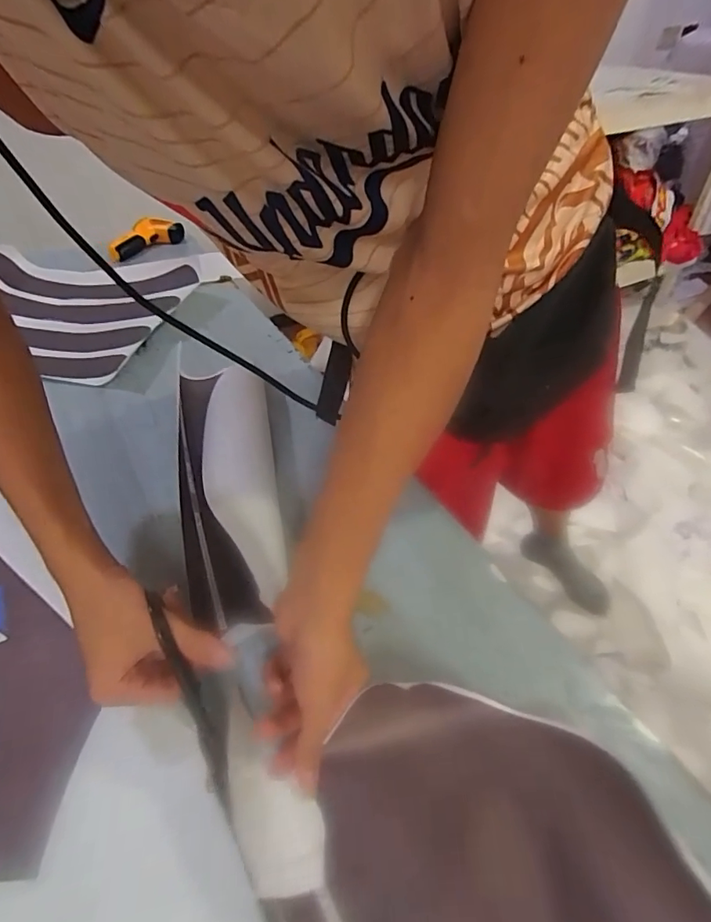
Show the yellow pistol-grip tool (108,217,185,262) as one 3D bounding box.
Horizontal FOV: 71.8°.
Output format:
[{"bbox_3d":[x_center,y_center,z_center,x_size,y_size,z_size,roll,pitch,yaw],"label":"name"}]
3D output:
[{"bbox_3d":[-0.420,-0.443,0.975,0.033,0.047,0.163,29,53,28],"label":"yellow pistol-grip tool"}]

